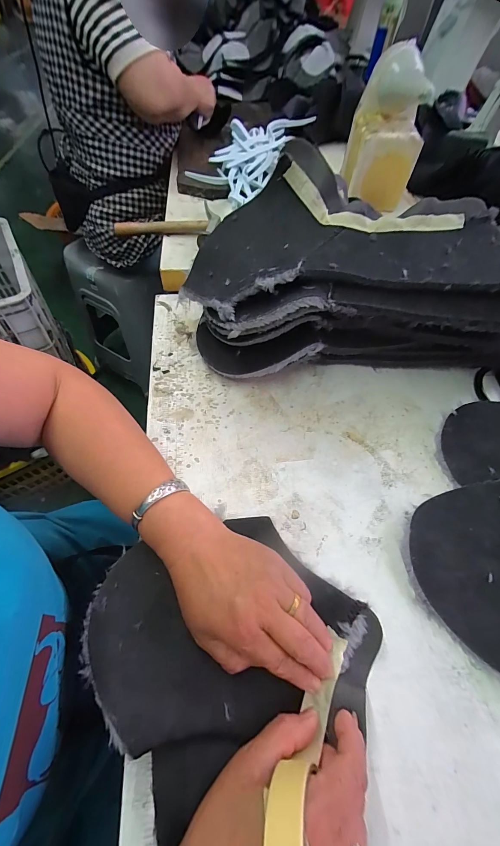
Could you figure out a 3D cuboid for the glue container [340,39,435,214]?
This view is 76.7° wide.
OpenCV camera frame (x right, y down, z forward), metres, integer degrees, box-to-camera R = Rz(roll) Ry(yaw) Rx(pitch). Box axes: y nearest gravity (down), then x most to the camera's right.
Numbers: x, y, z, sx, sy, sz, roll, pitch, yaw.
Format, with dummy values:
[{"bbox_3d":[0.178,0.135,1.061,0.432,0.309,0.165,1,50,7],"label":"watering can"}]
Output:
[{"bbox_3d":[0.251,-0.535,0.585,0.120,0.188,0.150,8,56,1],"label":"glue container"}]

